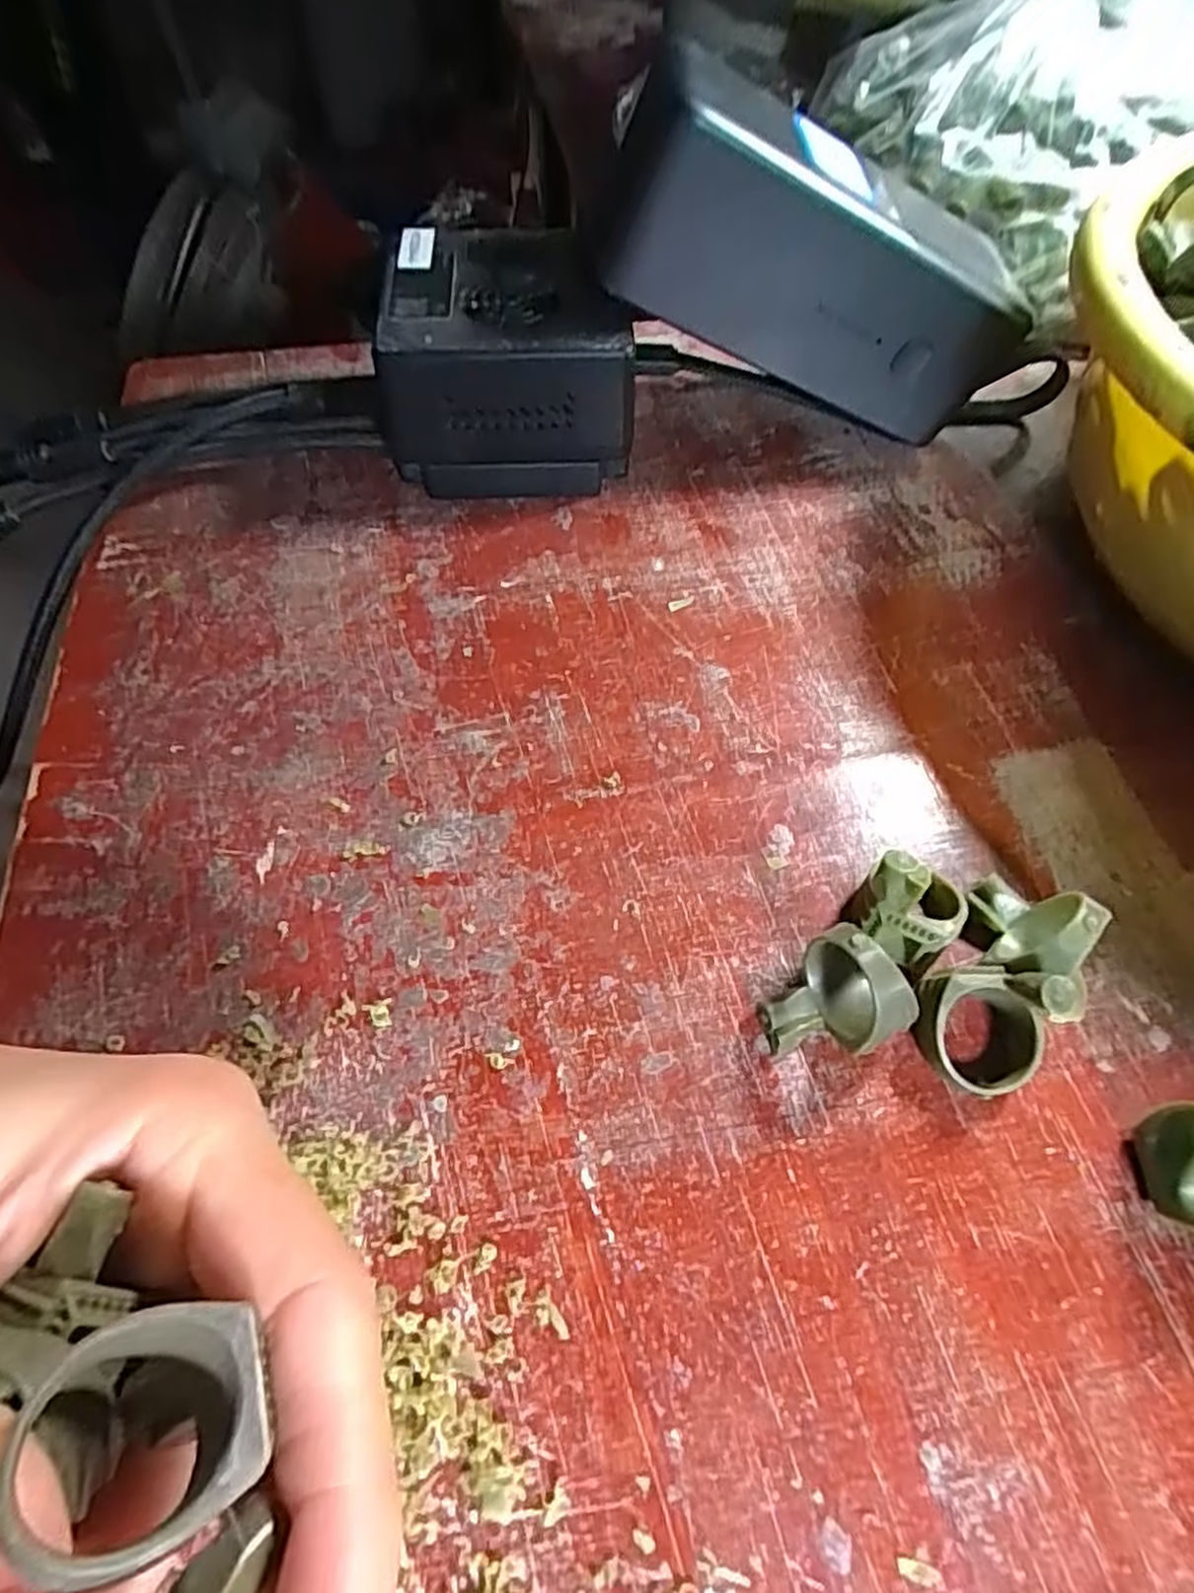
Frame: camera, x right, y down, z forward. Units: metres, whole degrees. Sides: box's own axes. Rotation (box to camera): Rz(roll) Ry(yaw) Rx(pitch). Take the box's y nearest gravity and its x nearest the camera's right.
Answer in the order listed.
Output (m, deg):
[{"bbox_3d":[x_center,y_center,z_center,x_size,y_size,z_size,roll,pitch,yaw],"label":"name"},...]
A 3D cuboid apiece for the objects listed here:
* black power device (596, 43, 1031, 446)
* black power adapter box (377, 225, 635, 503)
[{"bbox_3d":[0.066,-0.151,0.222,0.132,0.058,0.034,13,56,-26],"label":"black power device"},{"bbox_3d":[-0.030,-0.143,0.249,0.079,0.053,0.075,-3,60,-2],"label":"black power adapter box"}]

